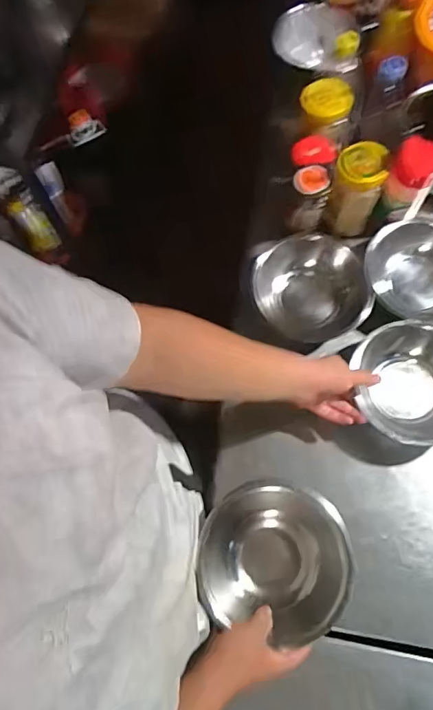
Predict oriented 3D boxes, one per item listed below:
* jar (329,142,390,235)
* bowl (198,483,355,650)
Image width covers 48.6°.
[{"bbox_3d":[0.229,-0.271,0.797,0.073,0.138,0.072,-1,71,2],"label":"jar"},{"bbox_3d":[0.073,0.259,0.618,0.182,0.073,0.174,-1,70,2],"label":"bowl"}]

